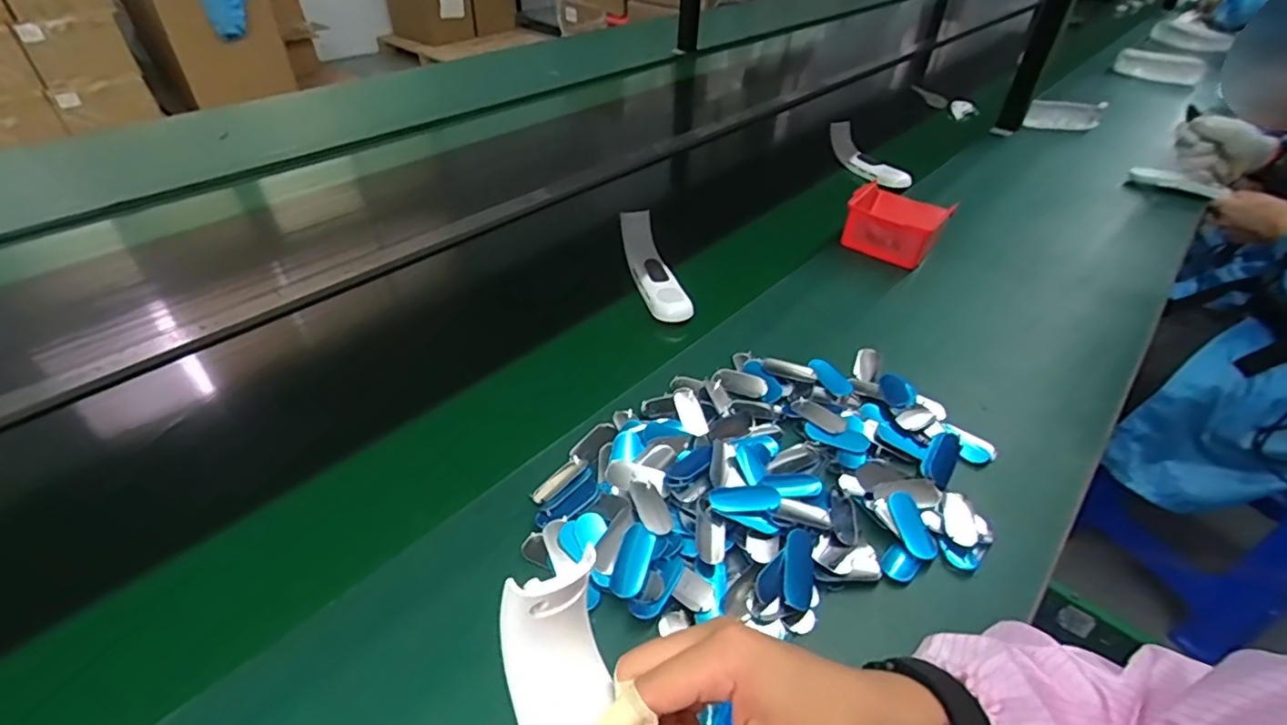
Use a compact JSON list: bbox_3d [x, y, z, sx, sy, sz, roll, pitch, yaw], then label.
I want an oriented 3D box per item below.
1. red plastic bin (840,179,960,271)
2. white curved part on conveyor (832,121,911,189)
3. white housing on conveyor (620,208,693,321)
[{"bbox_3d":[0.371,-0.203,0.864,0.120,0.079,0.132,30,48,29],"label":"red plastic bin"},{"bbox_3d":[0.417,-0.384,1.093,0.026,0.074,0.205,-15,44,-19],"label":"white curved part on conveyor"},{"bbox_3d":[0.015,-0.129,0.772,0.048,0.064,0.192,-10,42,-13],"label":"white housing on conveyor"}]

